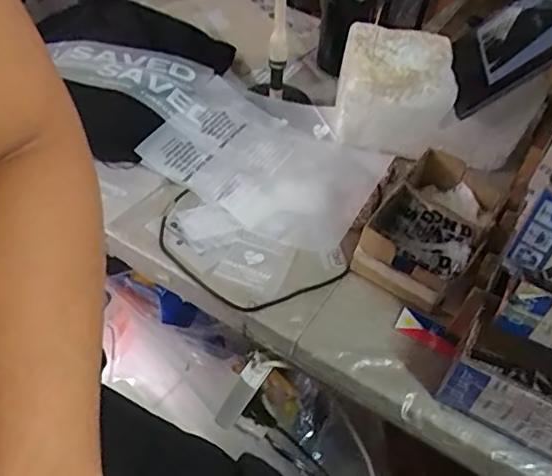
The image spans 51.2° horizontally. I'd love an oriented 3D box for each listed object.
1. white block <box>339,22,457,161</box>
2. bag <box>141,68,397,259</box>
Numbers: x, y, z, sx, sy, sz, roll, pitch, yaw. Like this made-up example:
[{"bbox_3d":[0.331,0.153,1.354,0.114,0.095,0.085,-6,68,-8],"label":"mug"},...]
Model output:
[{"bbox_3d":[0.150,-0.197,0.764,0.143,0.109,0.148,10,47,3],"label":"white block"},{"bbox_3d":[-0.013,-0.096,0.717,0.265,0.032,0.182,28,51,18],"label":"bag"}]

